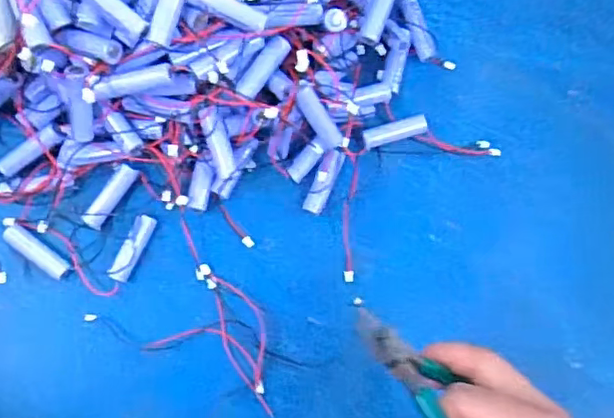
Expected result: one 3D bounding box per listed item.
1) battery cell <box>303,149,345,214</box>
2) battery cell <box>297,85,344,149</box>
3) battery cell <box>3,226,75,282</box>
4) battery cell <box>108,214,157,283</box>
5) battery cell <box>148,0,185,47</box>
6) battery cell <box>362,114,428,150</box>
[{"bbox_3d":[0.013,-0.020,0.424,0.015,0.014,0.049,23,89,-2],"label":"battery cell"},{"bbox_3d":[0.009,-0.061,0.390,0.016,0.018,0.062,-42,134,-7],"label":"battery cell"},{"bbox_3d":[-0.190,0.030,0.405,0.052,0.014,0.014,37,83,0],"label":"battery cell"},{"bbox_3d":[-0.124,0.028,0.410,0.014,0.014,0.050,26,84,-2],"label":"battery cell"},{"bbox_3d":[-0.082,-0.122,0.345,0.014,0.013,0.048,21,97,-2],"label":"battery cell"},{"bbox_3d":[0.065,-0.058,0.433,0.049,0.014,0.015,-18,87,-6],"label":"battery cell"}]

